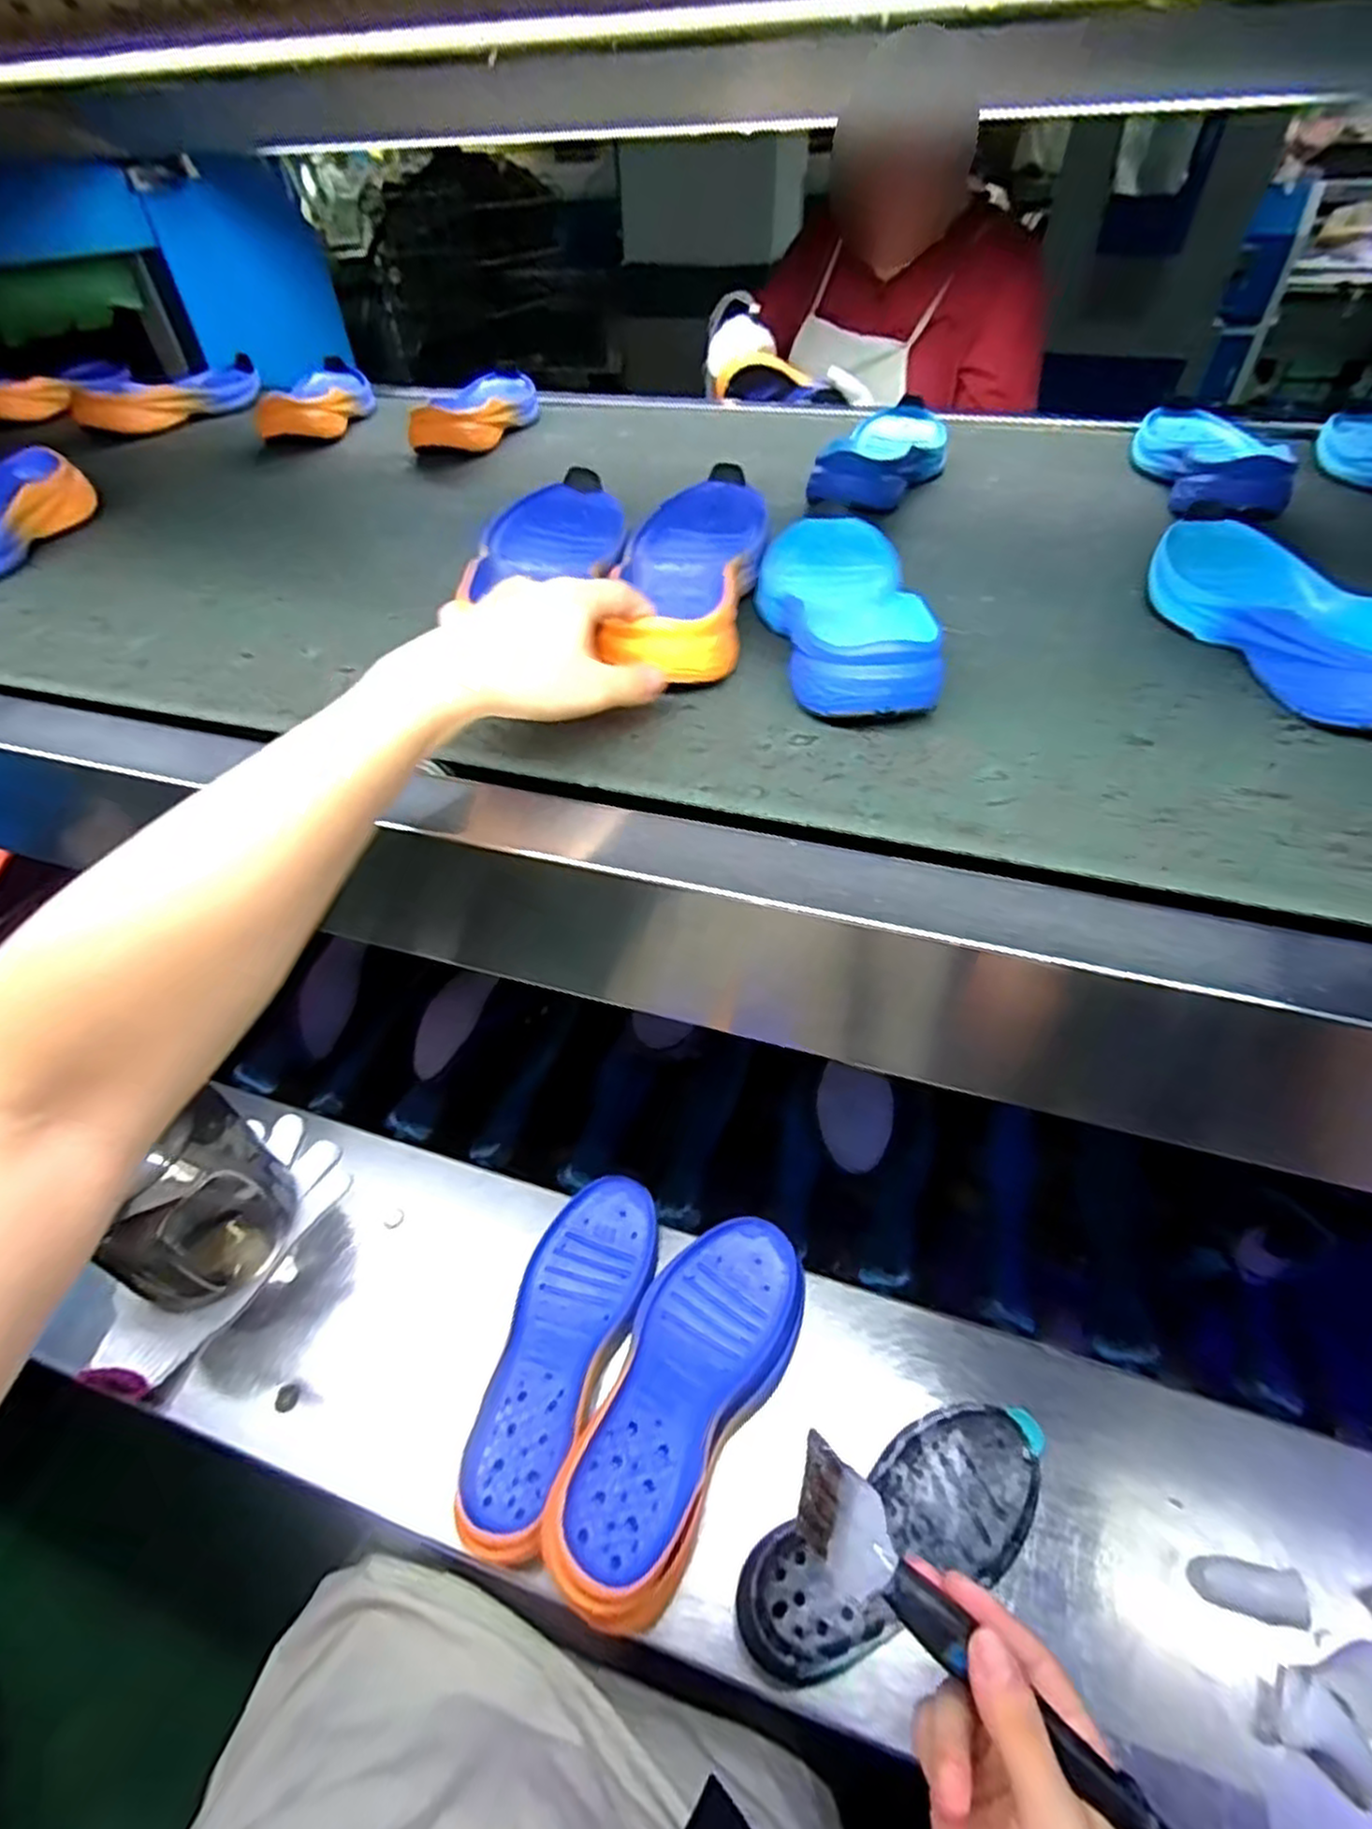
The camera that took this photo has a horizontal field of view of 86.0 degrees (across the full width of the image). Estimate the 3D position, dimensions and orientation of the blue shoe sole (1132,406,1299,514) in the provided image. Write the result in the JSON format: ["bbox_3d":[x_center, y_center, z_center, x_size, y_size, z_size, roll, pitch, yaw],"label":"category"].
[{"bbox_3d":[0.429,-0.382,0.609,0.087,0.041,0.214,10,48,12],"label":"blue shoe sole"}]

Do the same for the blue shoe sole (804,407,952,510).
[{"bbox_3d":[0.175,-0.400,0.637,0.085,0.038,0.205,16,49,17],"label":"blue shoe sole"}]

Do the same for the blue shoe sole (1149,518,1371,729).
[{"bbox_3d":[0.335,-0.172,0.414,0.081,0.041,0.227,-6,46,-3],"label":"blue shoe sole"}]

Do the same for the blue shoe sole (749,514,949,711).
[{"bbox_3d":[0.091,-0.187,0.437,0.088,0.040,0.221,0,46,3],"label":"blue shoe sole"}]

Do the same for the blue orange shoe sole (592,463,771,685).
[{"bbox_3d":[0.006,-0.220,0.470,0.080,0.037,0.236,0,48,3],"label":"blue orange shoe sole"}]

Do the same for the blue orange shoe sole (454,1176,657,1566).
[{"bbox_3d":[-0.088,0.304,0.527,0.084,0.028,0.236,11,48,13],"label":"blue orange shoe sole"}]

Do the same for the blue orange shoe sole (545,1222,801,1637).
[{"bbox_3d":[-0.001,0.313,0.488,0.096,0.058,0.237,22,51,22],"label":"blue orange shoe sole"}]

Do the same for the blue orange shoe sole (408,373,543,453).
[{"bbox_3d":[-0.218,-0.531,0.771,0.099,0.040,0.235,0,46,3],"label":"blue orange shoe sole"}]

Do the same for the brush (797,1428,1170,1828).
[{"bbox_3d":[0.113,0.284,0.278,0.174,0.015,0.033,35,58,22],"label":"brush"}]

